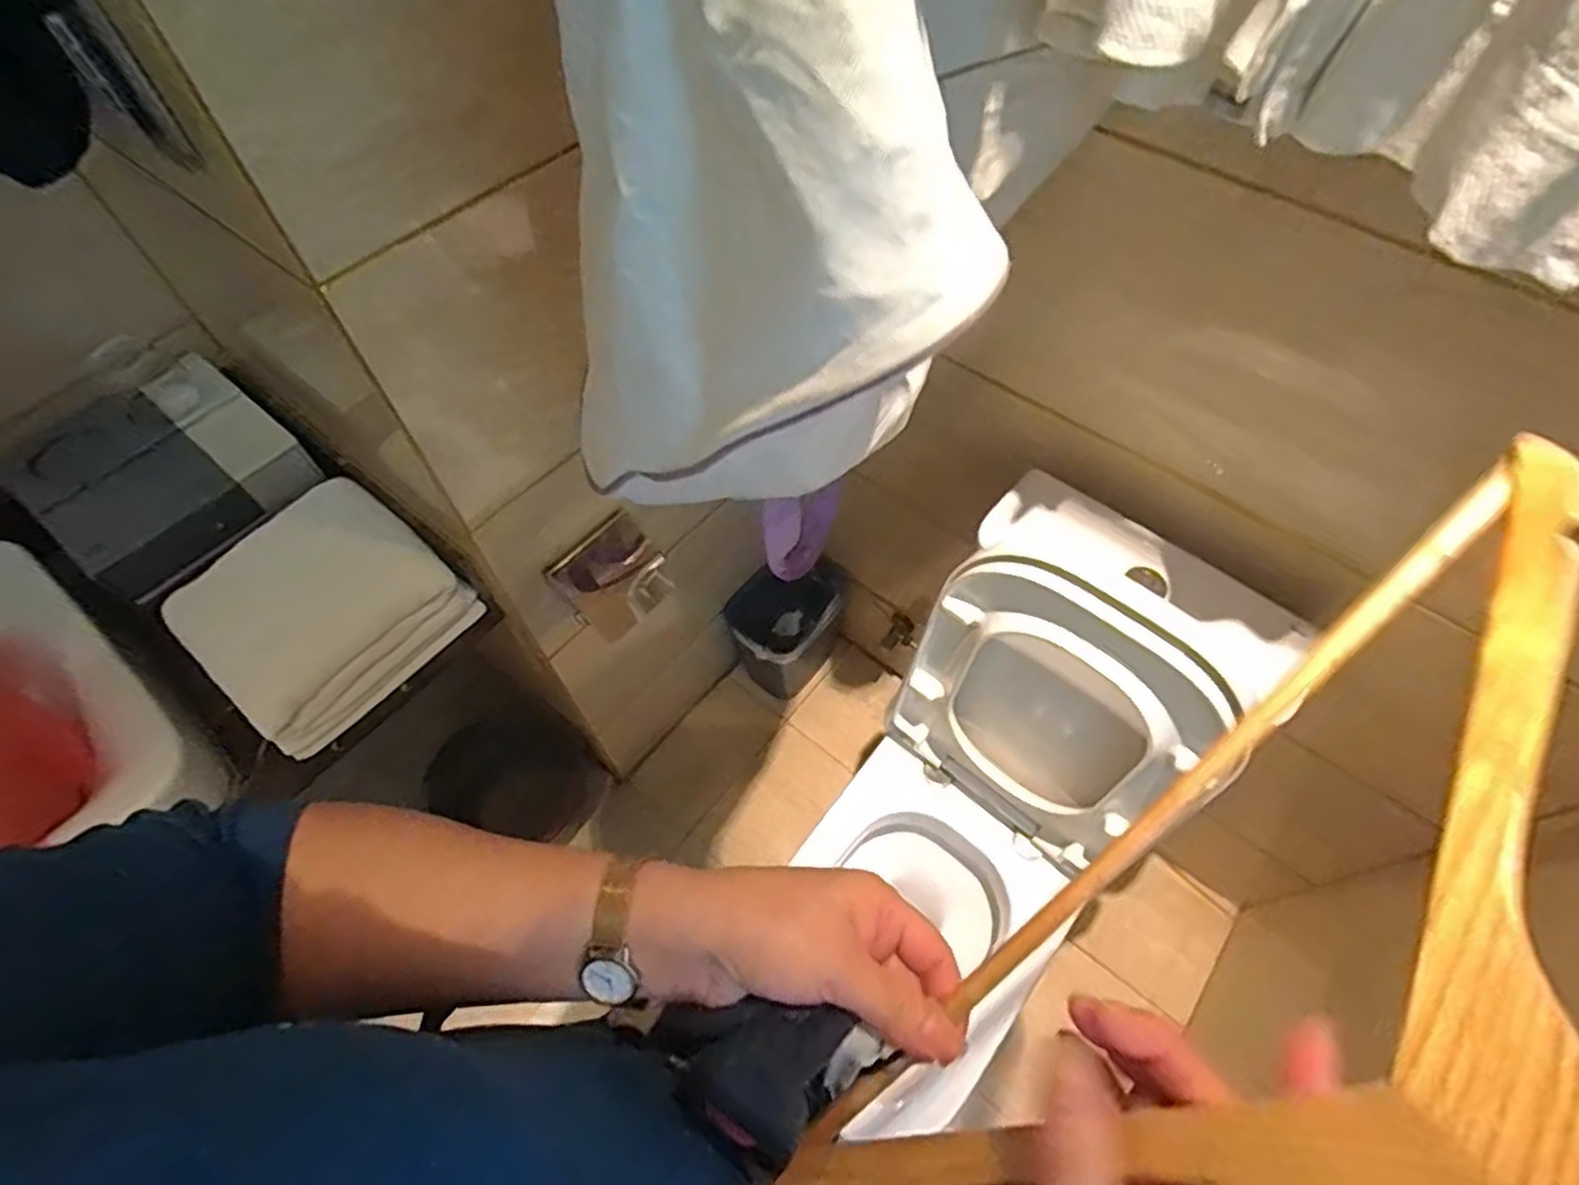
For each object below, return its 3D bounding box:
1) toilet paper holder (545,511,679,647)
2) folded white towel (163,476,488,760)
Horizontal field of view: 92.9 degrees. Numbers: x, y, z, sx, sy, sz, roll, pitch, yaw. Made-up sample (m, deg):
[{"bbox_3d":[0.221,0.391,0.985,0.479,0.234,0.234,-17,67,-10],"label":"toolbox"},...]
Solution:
[{"bbox_3d":[-0.222,-0.025,0.982,0.078,0.135,0.151,34,65,19],"label":"toilet paper holder"},{"bbox_3d":[-0.538,0.020,0.859,0.226,0.100,0.256,35,65,19],"label":"folded white towel"}]

